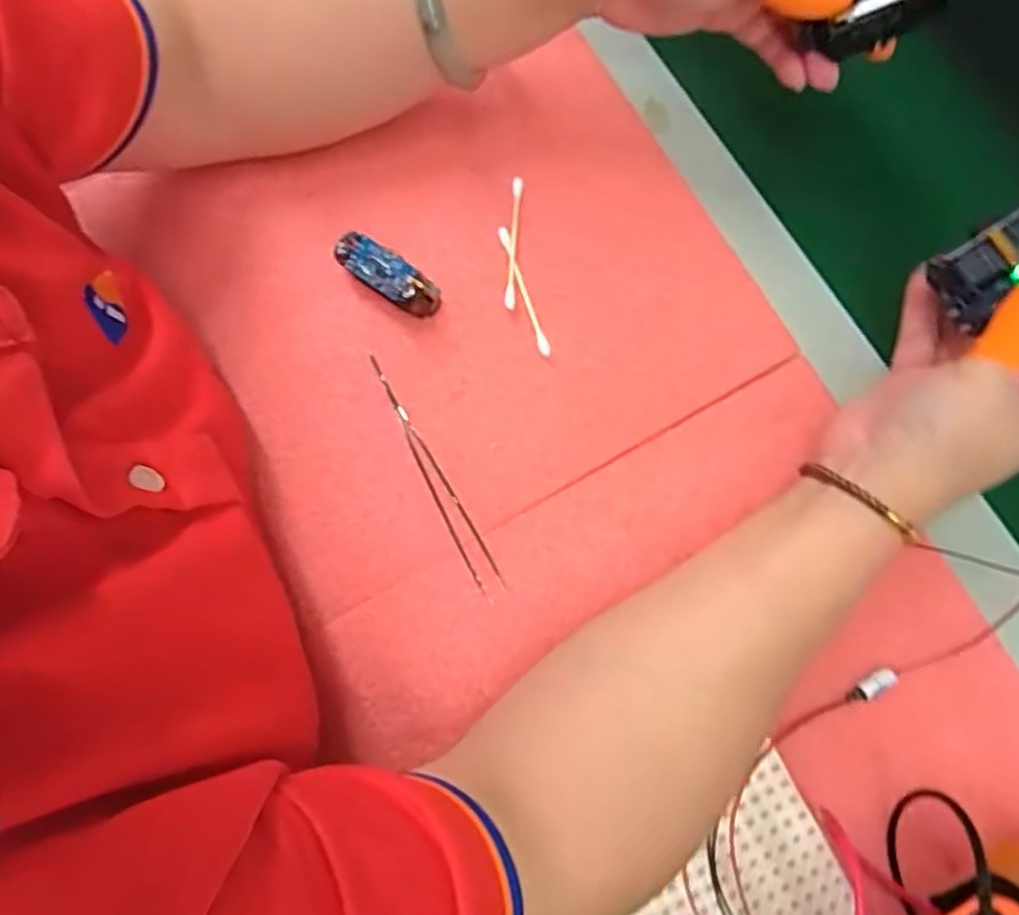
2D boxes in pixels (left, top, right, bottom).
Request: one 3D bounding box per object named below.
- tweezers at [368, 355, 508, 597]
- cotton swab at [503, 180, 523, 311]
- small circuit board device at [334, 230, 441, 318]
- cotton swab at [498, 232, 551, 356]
[{"bbox_3d":[-0.036,0.008,0.347,0.012,0.004,0.129,-28,79,-4],"label":"tweezers"},{"bbox_3d":[0.002,-0.108,0.366,0.006,0.004,0.069,3,79,2],"label":"cotton swab"},{"bbox_3d":[-0.060,-0.089,0.359,0.054,0.021,0.019,36,81,8],"label":"small circuit board device"},{"bbox_3d":[0.007,-0.083,0.362,0.006,0.004,0.071,-18,78,-2],"label":"cotton swab"}]

